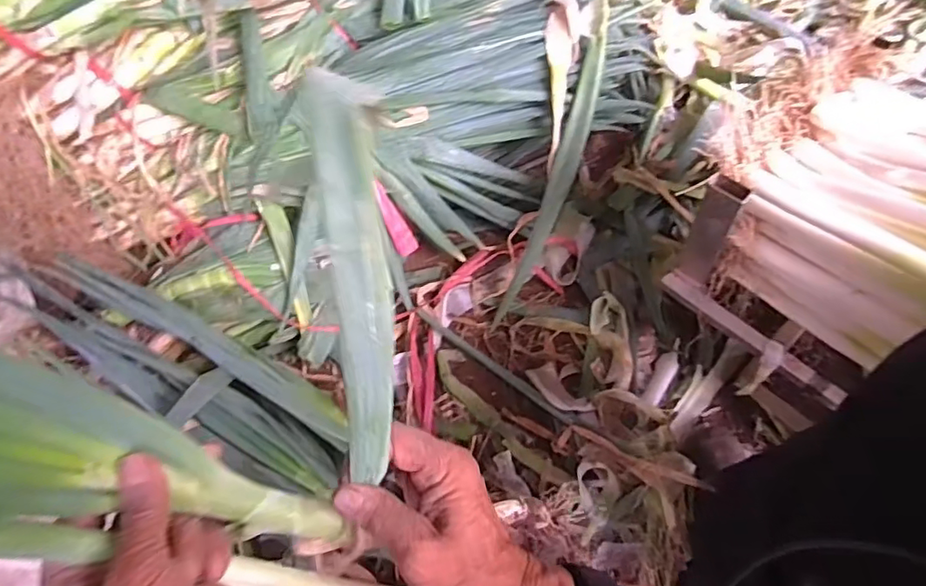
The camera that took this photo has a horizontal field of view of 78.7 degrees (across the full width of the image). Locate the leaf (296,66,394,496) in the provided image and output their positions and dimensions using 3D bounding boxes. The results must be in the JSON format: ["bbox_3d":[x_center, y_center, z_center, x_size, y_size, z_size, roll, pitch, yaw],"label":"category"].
[{"bbox_3d":[-0.046,0.012,0.263,0.027,0.213,0.013,3,32,4],"label":"leaf"}]

